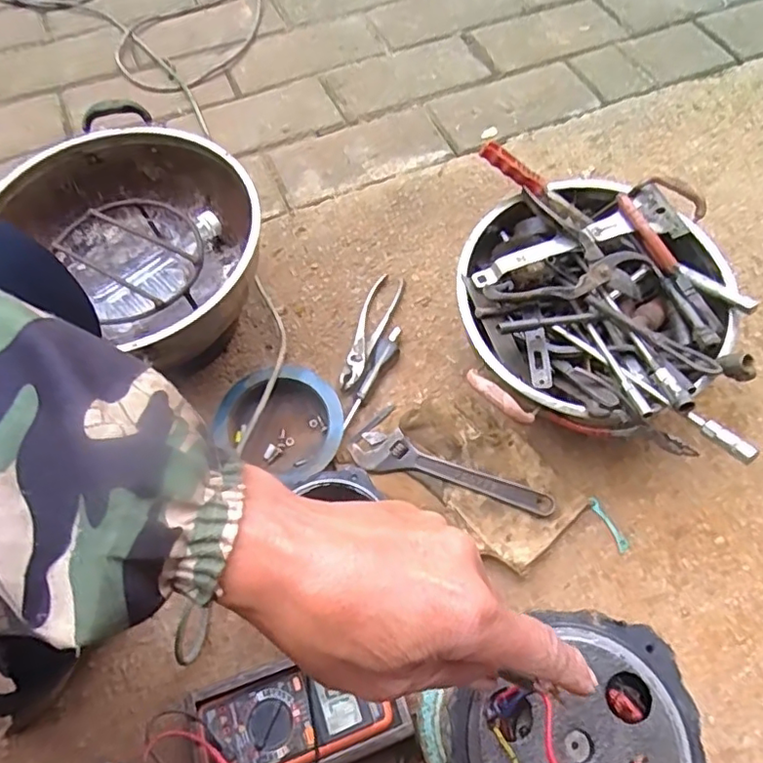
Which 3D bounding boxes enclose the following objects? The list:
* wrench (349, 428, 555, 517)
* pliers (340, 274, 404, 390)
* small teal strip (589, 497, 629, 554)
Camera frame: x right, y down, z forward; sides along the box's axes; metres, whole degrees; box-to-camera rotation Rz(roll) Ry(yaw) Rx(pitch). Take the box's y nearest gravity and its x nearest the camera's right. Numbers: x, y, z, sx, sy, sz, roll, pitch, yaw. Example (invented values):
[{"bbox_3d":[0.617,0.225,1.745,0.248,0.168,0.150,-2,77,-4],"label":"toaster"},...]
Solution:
[{"bbox_3d":[0.086,0.108,0.708,0.244,0.021,0.051,14,67,3],"label":"wrench"},{"bbox_3d":[-0.017,-0.071,0.809,0.036,0.015,0.191,22,67,7],"label":"pliers"},{"bbox_3d":[0.270,0.170,0.696,0.014,0.004,0.069,-25,70,-13],"label":"small teal strip"}]

